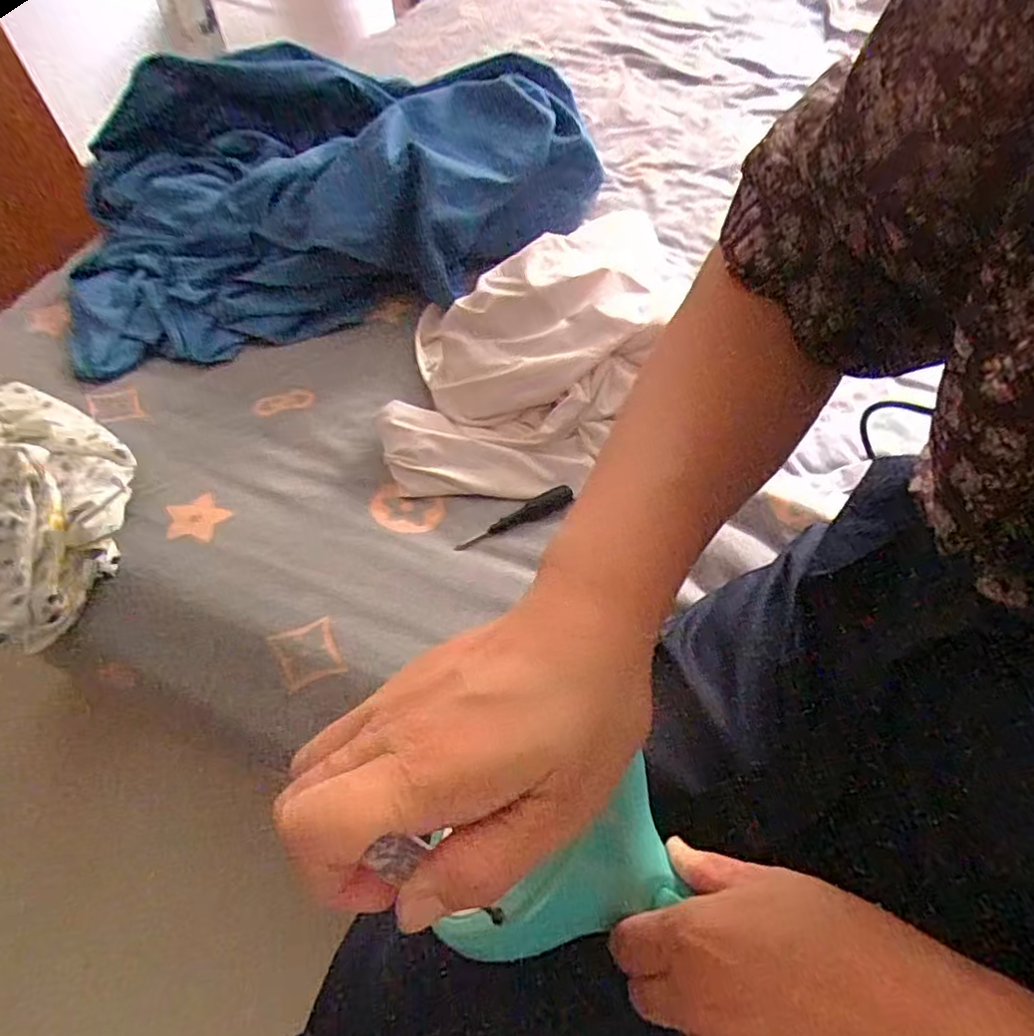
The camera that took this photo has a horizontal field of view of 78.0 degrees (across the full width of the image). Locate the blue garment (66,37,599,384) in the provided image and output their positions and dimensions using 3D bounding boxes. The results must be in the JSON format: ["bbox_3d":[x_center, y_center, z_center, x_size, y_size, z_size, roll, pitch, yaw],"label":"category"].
[{"bbox_3d":[-0.222,-0.389,0.680,0.515,0.136,0.384,-20,59,-12],"label":"blue garment"}]

